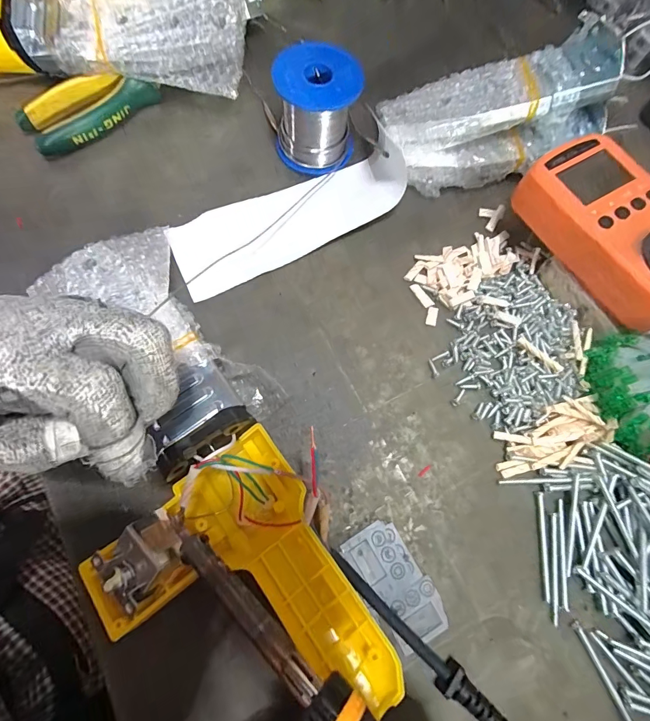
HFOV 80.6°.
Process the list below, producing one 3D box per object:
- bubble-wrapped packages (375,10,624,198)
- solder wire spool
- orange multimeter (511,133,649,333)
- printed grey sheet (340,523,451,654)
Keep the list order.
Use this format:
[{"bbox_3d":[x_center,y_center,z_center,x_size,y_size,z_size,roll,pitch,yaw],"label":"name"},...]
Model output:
[{"bbox_3d":[0.133,-0.192,0.298,0.171,0.061,0.085,-13,74,-6],"label":"bubble-wrapped packages"},{"bbox_3d":[-0.006,-0.189,0.291,0.060,0.059,0.057,4,73,-1],"label":"solder wire spool"},{"bbox_3d":[0.185,-0.083,0.247,0.069,0.032,0.123,-35,78,-12],"label":"orange multimeter"},{"bbox_3d":[0.042,0.132,0.228,0.035,0.004,0.068,-32,78,-13],"label":"printed grey sheet"}]

